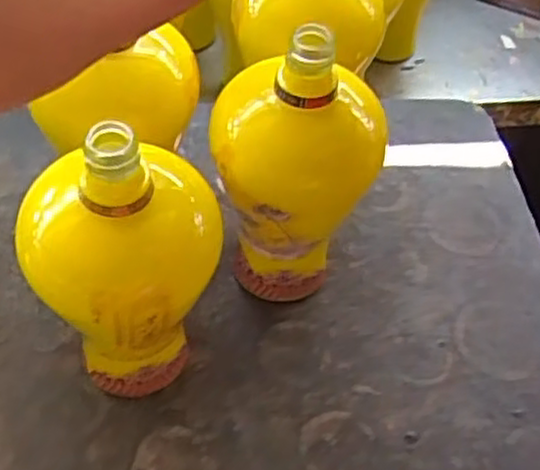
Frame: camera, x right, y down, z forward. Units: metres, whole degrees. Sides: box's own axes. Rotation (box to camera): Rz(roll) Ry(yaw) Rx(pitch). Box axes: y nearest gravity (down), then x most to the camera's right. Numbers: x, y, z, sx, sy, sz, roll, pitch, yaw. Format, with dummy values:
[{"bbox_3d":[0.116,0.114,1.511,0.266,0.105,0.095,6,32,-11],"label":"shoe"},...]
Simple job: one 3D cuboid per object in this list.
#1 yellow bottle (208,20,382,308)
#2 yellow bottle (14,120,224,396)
[{"bbox_3d":[0.017,-0.035,0.477,0.101,0.214,0.093,6,54,-1],"label":"yellow bottle"},{"bbox_3d":[-0.080,0.024,0.425,0.107,0.212,0.099,-5,55,-9],"label":"yellow bottle"}]

